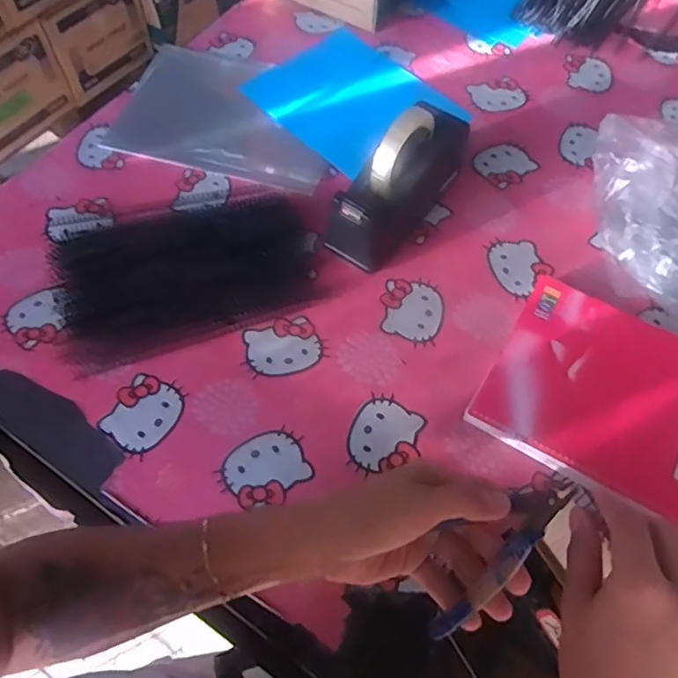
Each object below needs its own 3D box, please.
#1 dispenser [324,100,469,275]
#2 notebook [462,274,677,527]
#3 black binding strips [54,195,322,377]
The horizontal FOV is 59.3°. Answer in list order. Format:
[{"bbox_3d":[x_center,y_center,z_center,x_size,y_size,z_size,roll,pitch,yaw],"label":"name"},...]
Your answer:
[{"bbox_3d":[0.070,-0.184,0.705,0.073,0.124,0.213,35,65,18],"label":"dispenser"},{"bbox_3d":[0.292,0.062,0.621,0.253,0.017,0.208,29,63,15],"label":"notebook"},{"bbox_3d":[-0.176,-0.084,0.681,0.284,0.032,0.191,-19,62,-12],"label":"black binding strips"}]

